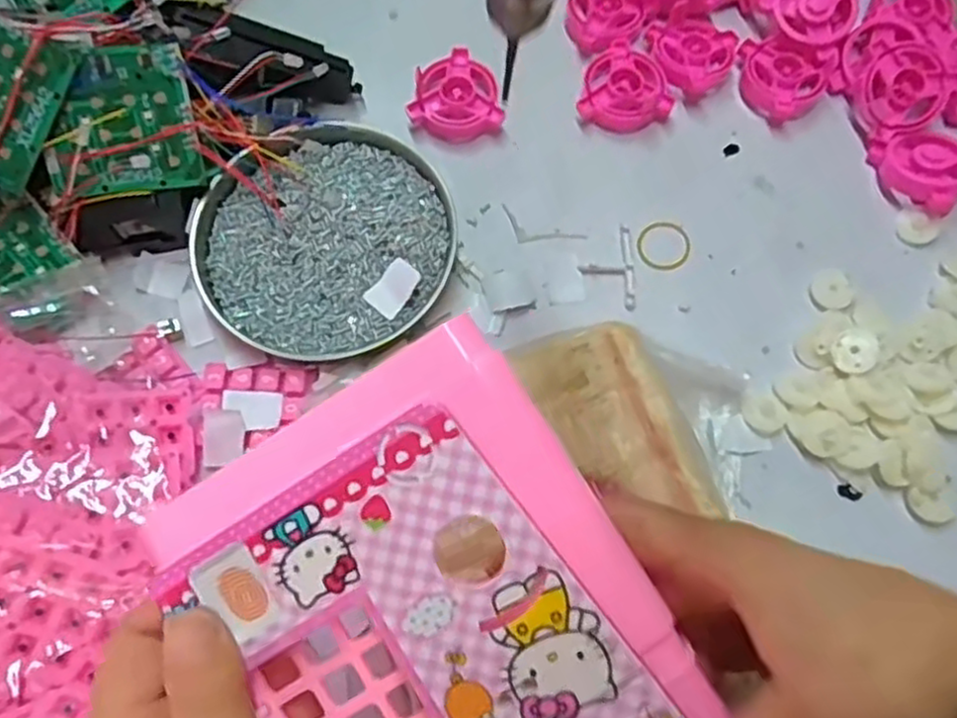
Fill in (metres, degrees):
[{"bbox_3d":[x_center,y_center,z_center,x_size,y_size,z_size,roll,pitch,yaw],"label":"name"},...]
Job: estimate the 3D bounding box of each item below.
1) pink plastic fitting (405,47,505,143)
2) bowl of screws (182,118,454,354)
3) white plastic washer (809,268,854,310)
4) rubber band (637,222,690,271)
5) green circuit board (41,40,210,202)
[{"bbox_3d":[-0.015,-0.153,0.424,0.051,0.015,0.051,-12,76,-5],"label":"pink plastic fitting"},{"bbox_3d":[-0.080,-0.063,0.383,0.132,0.021,0.120,0,75,-2],"label":"bowl of screws"},{"bbox_3d":[0.192,-0.038,0.393,0.022,0.004,0.022,-25,77,-8],"label":"white plastic washer"},{"bbox_3d":[0.104,-0.063,0.404,0.030,0.004,0.028,0,75,-2],"label":"rubber band"},{"bbox_3d":[-0.176,-0.115,0.354,0.070,0.004,0.065,-9,114,-12],"label":"green circuit board"}]

